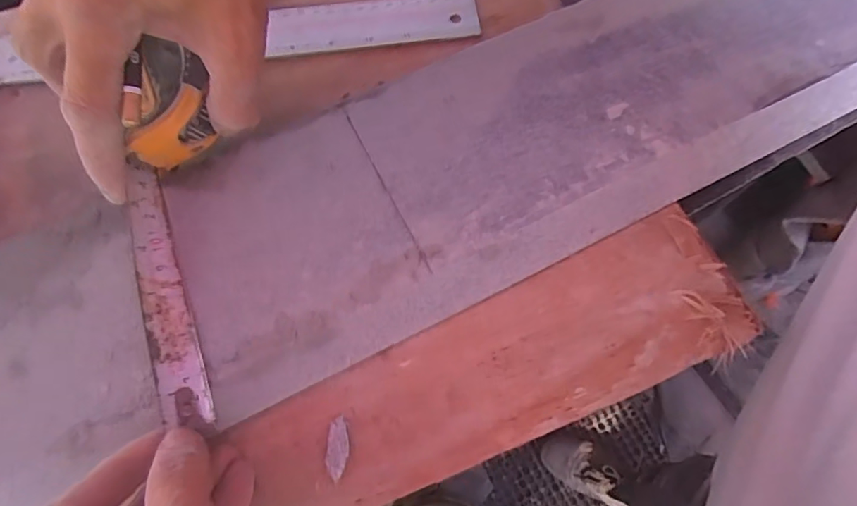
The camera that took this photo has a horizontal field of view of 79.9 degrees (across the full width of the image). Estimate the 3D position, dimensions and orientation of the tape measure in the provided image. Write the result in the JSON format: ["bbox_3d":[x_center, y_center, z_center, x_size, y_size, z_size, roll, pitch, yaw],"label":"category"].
[{"bbox_3d":[-0.127,-0.010,0.249,0.049,0.046,0.184,-6,83,0],"label":"tape measure"}]

